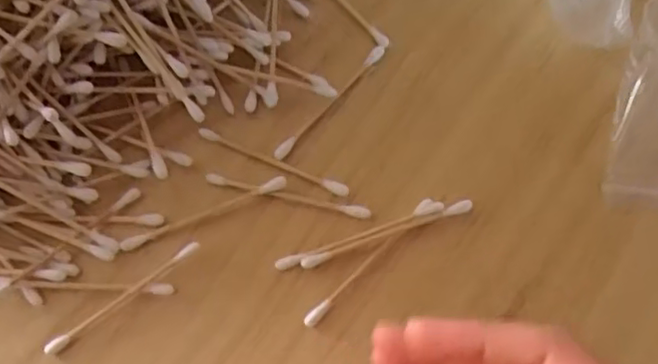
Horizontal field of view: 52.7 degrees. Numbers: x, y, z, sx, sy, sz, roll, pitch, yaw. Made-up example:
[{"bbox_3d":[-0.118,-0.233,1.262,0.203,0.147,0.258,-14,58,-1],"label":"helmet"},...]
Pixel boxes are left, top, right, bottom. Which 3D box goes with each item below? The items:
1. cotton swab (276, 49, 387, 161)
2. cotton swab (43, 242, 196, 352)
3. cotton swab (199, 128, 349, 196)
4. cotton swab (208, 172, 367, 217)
[{"bbox_3d":[0.001,-0.037,0.292,0.007,0.004,0.070,39,75,15],"label":"cotton swab"},{"bbox_3d":[-0.082,0.045,0.265,0.070,0.004,0.006,-36,72,-11],"label":"cotton swab"},{"bbox_3d":[-0.024,-0.010,0.283,0.070,0.004,0.005,23,71,10],"label":"cotton swab"},{"bbox_3d":[-0.017,0.005,0.277,0.070,0.004,0.005,13,70,7],"label":"cotton swab"}]

